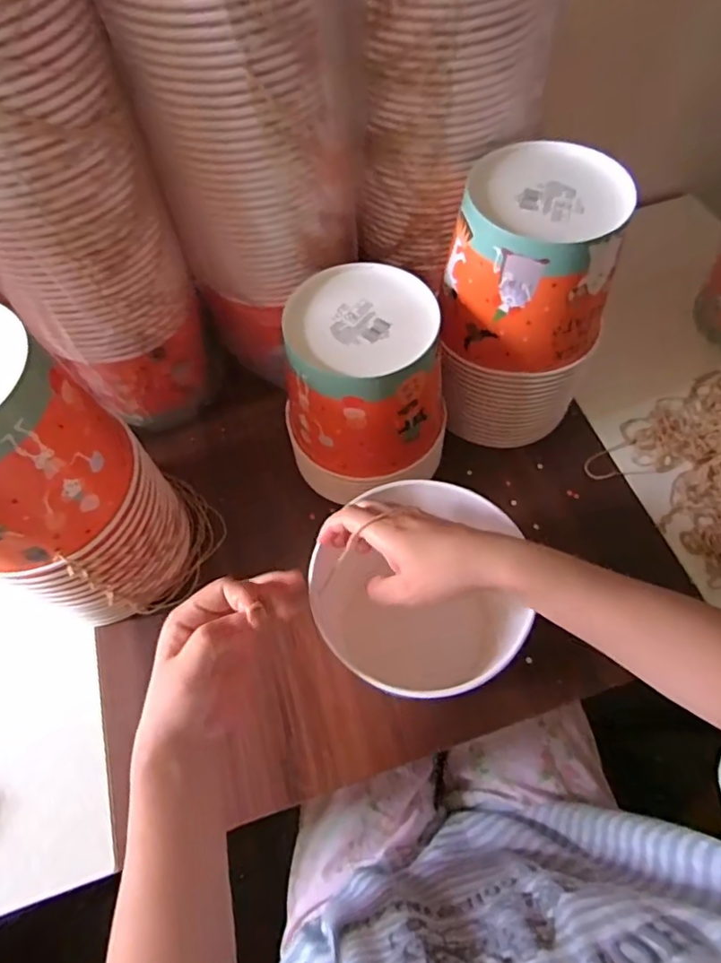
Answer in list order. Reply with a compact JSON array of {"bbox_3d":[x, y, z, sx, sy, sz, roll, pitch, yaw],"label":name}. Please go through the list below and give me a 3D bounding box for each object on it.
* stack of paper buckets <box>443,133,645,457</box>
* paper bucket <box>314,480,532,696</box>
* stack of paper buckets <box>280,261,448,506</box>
[{"bbox_3d":[0.154,-0.160,0.534,0.138,0.250,0.137,21,65,13],"label":"stack of paper buckets"},{"bbox_3d":[0.046,0.098,0.479,0.152,0.158,0.171,-35,66,-15],"label":"paper bucket"},{"bbox_3d":[0.005,-0.087,0.518,0.149,0.158,0.145,-6,62,-1],"label":"stack of paper buckets"}]

